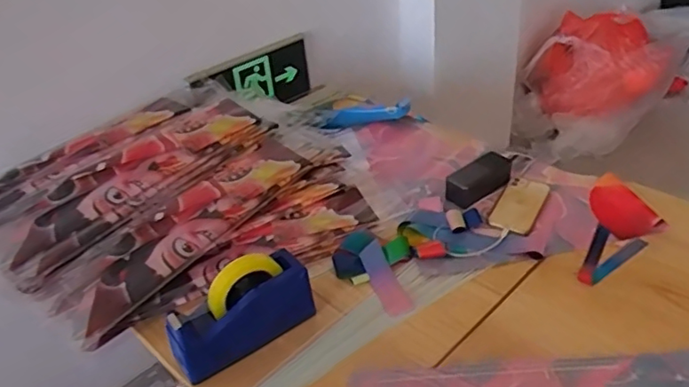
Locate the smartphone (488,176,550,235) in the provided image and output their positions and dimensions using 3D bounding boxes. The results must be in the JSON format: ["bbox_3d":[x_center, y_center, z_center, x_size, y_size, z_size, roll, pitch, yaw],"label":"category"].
[{"bbox_3d":[0.321,0.021,1.052,0.074,0.015,0.157,16,42,28],"label":"smartphone"}]

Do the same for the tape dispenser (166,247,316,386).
[{"bbox_3d":[-0.146,0.164,0.818,0.206,0.133,0.059,-28,42,-28],"label":"tape dispenser"}]

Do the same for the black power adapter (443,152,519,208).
[{"bbox_3d":[0.270,-0.034,1.105,0.185,0.049,0.066,-29,42,-29],"label":"black power adapter"}]

